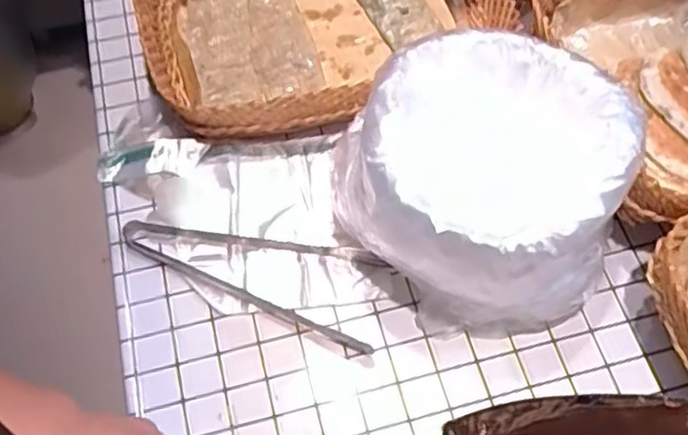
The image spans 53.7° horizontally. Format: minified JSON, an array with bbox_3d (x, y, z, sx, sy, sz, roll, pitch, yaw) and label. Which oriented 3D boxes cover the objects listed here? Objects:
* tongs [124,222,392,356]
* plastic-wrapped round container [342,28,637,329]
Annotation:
[{"bbox_3d":[-0.086,0.040,0.680,0.273,0.022,0.090,22,64,12],"label":"tongs"},{"bbox_3d":[0.125,-0.021,0.623,0.218,0.194,0.221,0,61,0],"label":"plastic-wrapped round container"}]

